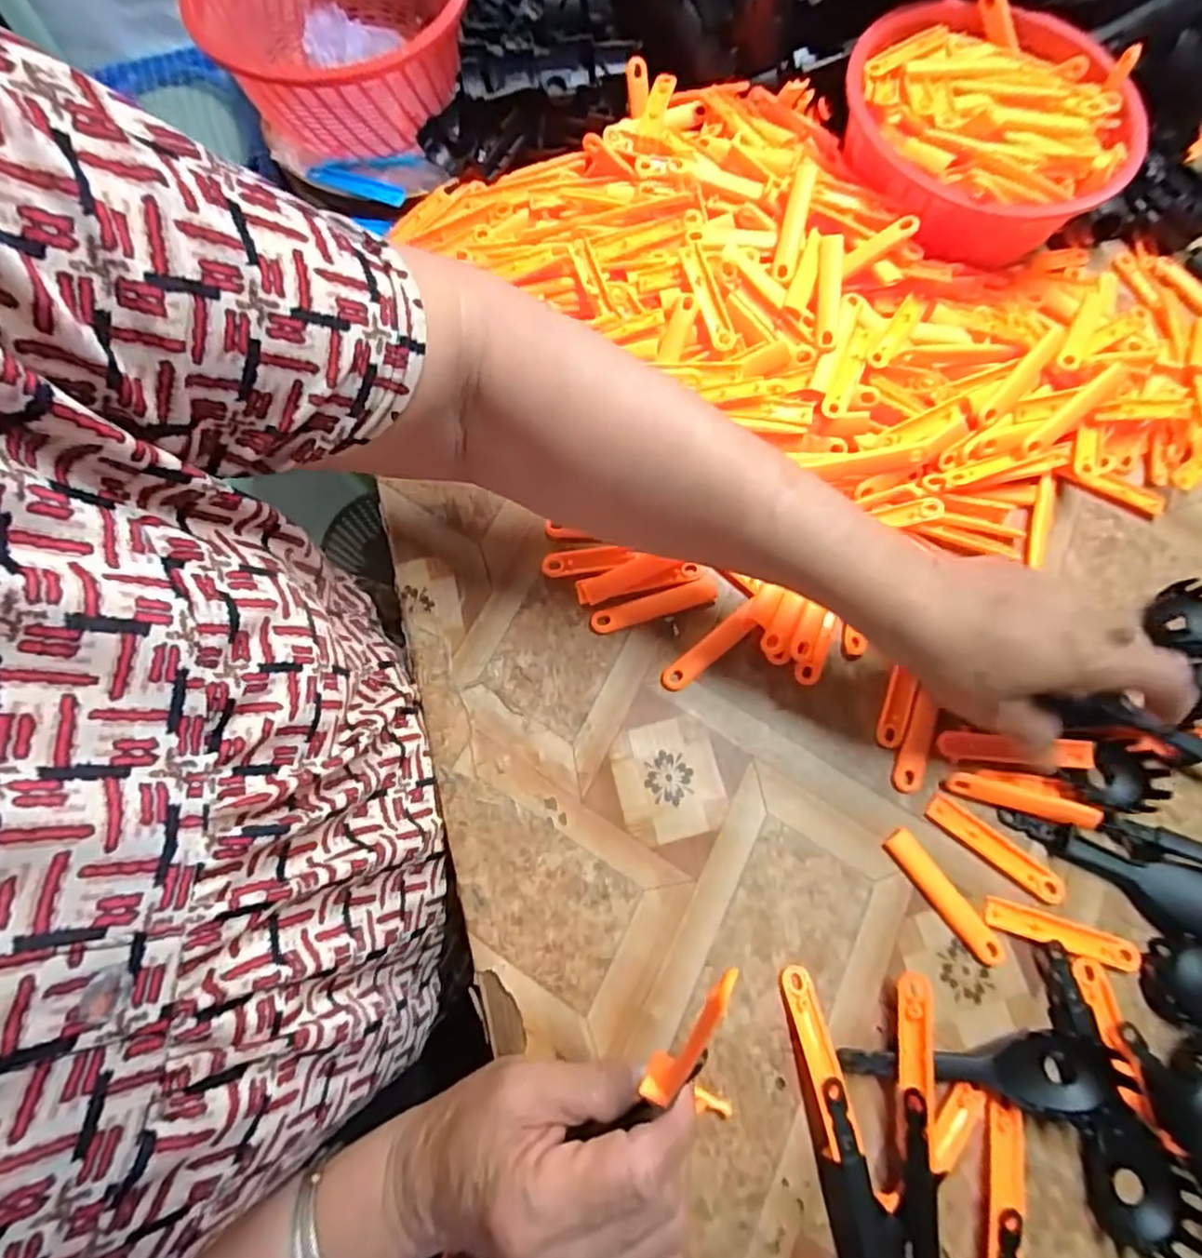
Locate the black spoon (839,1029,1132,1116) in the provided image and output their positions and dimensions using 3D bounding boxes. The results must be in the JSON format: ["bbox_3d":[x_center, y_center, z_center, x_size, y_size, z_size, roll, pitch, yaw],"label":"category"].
[{"bbox_3d":[0.176,0.202,0.295,0.120,0.020,0.033,5,73,2],"label":"black spoon"}]

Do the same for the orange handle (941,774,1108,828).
[{"bbox_3d":[0.224,0.090,0.334,0.074,0.009,0.012,15,73,5],"label":"orange handle"}]

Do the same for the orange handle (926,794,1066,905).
[{"bbox_3d":[0.209,0.115,0.332,0.075,0.004,0.017,38,76,11],"label":"orange handle"}]

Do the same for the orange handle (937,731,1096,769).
[{"bbox_3d":[0.222,0.065,0.337,0.074,0.013,0.015,5,73,2],"label":"orange handle"}]

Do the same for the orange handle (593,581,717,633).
[{"bbox_3d":[0.032,-0.013,0.370,0.075,0.004,0.016,-18,73,-5],"label":"orange handle"}]

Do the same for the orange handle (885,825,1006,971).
[{"bbox_3d":[0.179,0.139,0.327,0.017,0.004,0.075,-36,76,-10],"label":"orange handle"}]

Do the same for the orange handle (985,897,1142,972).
[{"bbox_3d":[0.233,0.154,0.318,0.074,0.004,0.015,17,73,5],"label":"orange handle"}]

